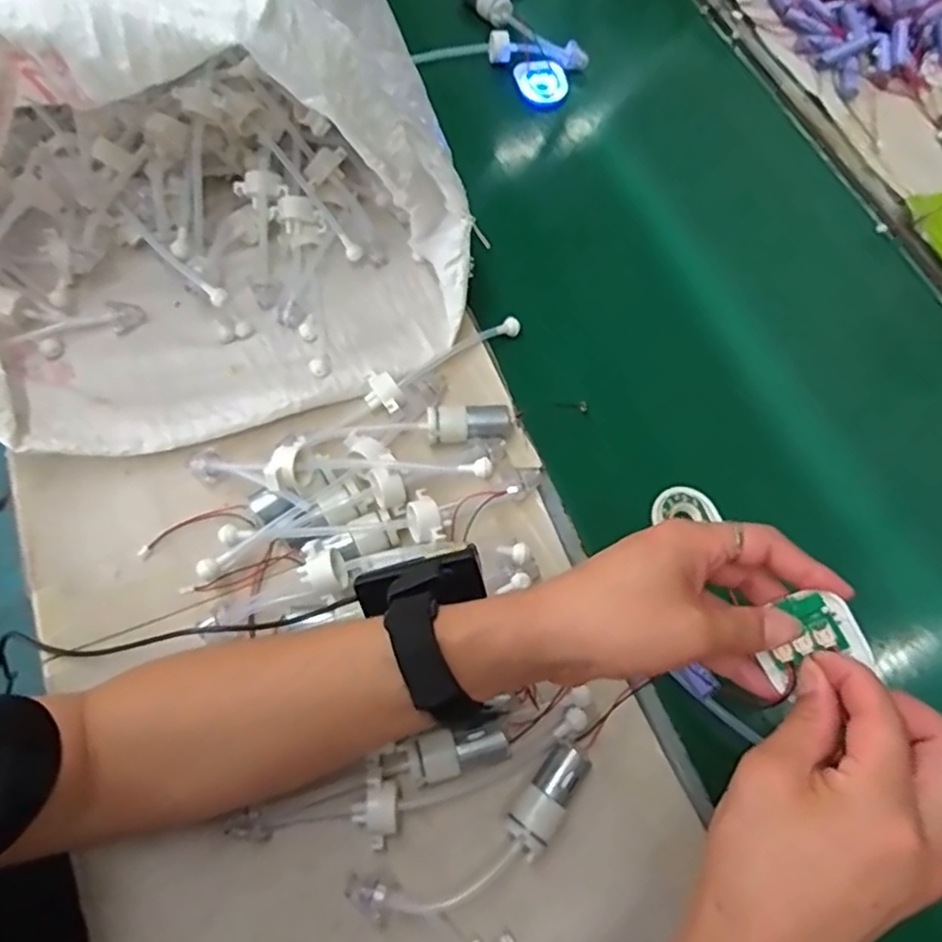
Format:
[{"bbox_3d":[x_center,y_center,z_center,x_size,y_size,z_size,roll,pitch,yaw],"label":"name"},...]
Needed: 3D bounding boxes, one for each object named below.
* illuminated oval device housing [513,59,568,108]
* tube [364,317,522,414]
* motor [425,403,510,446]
[{"bbox_3d":[0.068,-0.384,0.660,0.045,0.017,0.048,-17,68,-11],"label":"illuminated oval device housing"},{"bbox_3d":[-0.020,-0.088,0.497,0.136,0.024,0.034,-40,74,-18],"label":"tube"},{"bbox_3d":[-0.002,-0.032,0.473,0.057,0.026,0.023,-4,66,-5],"label":"motor"}]

